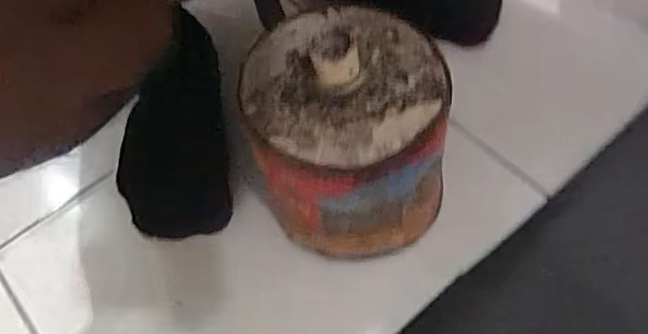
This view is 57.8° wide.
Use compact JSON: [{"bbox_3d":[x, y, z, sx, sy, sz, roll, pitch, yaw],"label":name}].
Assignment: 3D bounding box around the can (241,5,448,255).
[{"bbox_3d":[0.019,-0.023,0.454,0.131,0.178,0.143,-2,57,4],"label":"can"}]

